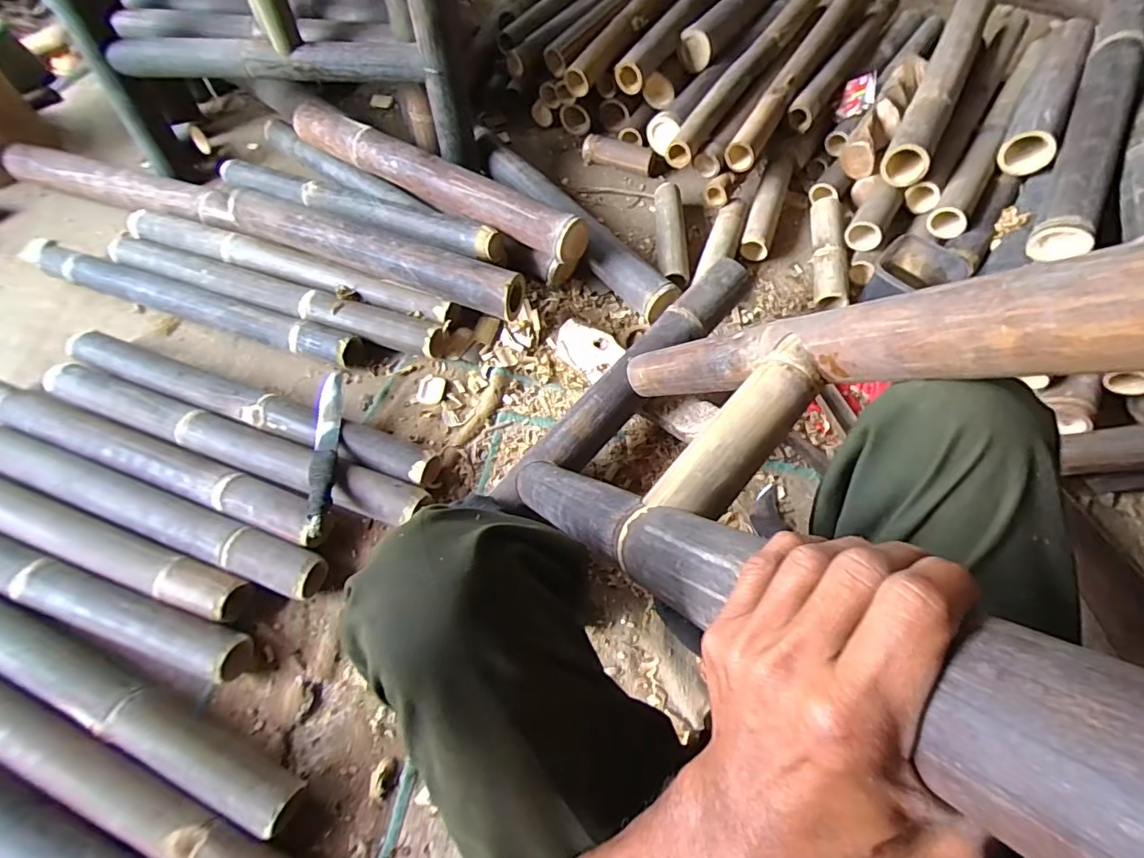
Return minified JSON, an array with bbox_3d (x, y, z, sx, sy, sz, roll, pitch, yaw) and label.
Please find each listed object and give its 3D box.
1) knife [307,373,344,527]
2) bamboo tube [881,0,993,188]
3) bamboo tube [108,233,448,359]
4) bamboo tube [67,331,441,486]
[{"bbox_3d":[-0.366,0.014,0.782,0.040,0.034,0.287,-13,49,-5],"label":"knife"},{"bbox_3d":[0.691,-0.654,0.973,0.064,0.064,0.570,26,67,14],"label":"bamboo tube"},{"bbox_3d":[-0.530,-0.234,0.929,0.651,0.069,0.069,16,65,9],"label":"bamboo tube"},{"bbox_3d":[-0.516,-0.047,0.823,0.652,0.066,0.073,18,65,10],"label":"bamboo tube"}]

